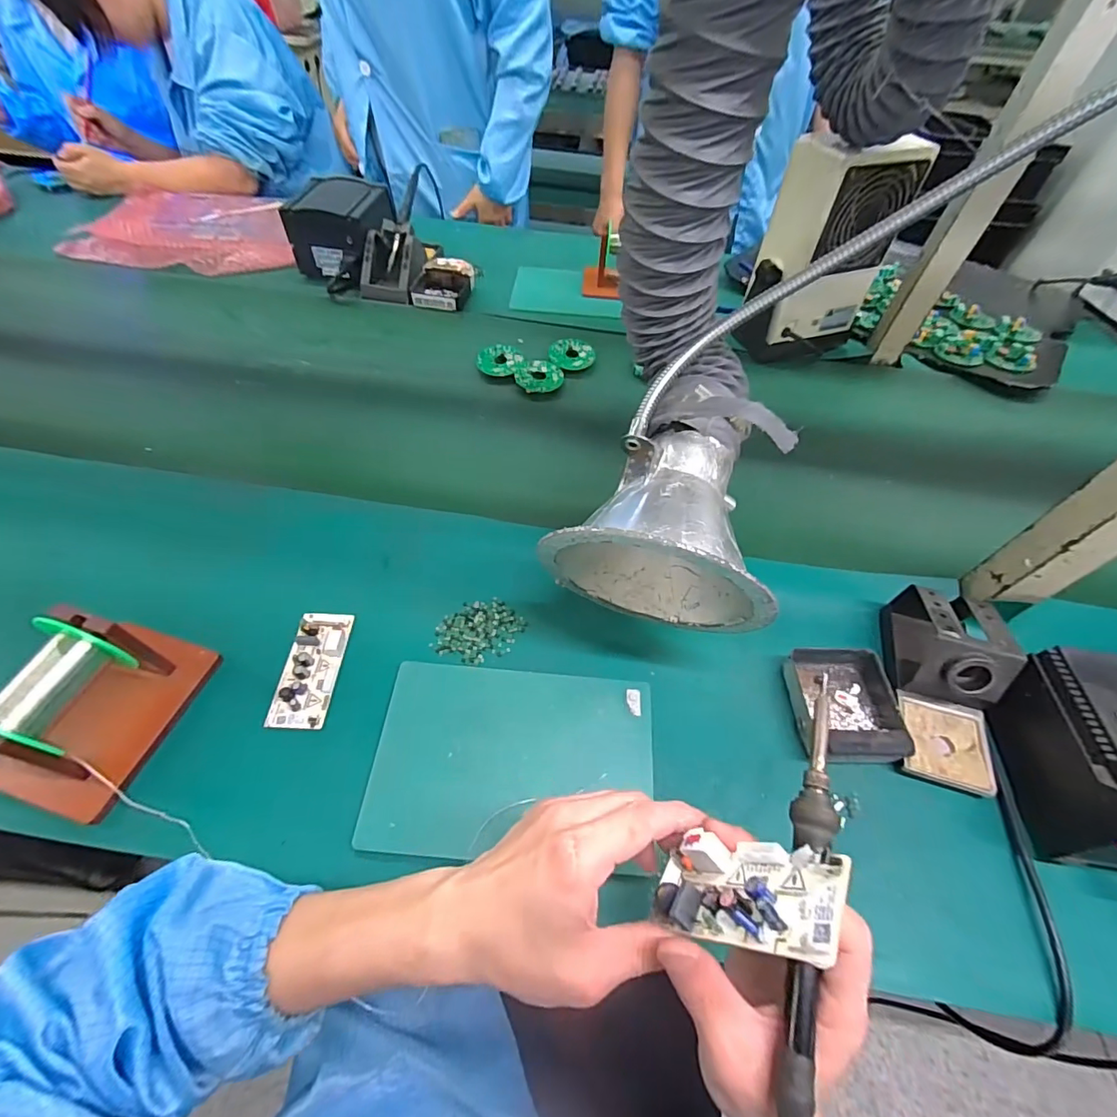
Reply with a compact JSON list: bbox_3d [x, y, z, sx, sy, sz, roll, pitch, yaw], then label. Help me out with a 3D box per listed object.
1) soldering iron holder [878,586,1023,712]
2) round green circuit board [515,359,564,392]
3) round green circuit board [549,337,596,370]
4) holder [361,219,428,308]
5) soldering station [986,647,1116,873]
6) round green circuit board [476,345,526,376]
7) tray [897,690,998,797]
[{"bbox_3d":[0.343,0.078,0.443,0.075,0.073,0.101,11,54,4],"label":"soldering iron holder"},{"bbox_3d":[-0.025,-0.253,0.687,0.063,0.011,0.060,3,57,-4],"label":"round green circuit board"},{"bbox_3d":[0.019,-0.293,0.717,0.064,0.009,0.068,-3,54,-6],"label":"round green circuit board"},{"bbox_3d":[-0.259,-0.461,0.781,0.080,0.073,0.102,18,55,9],"label":"holder"},{"bbox_3d":[0.425,0.154,0.380,0.114,0.095,0.150,5,54,0],"label":"soldering station"},{"bbox_3d":[-0.080,-0.280,0.701,0.063,0.007,0.060,28,69,11],"label":"round green circuit board"},{"bbox_3d":[0.323,0.153,0.417,0.068,0.012,0.070,15,54,7],"label":"tray"}]

